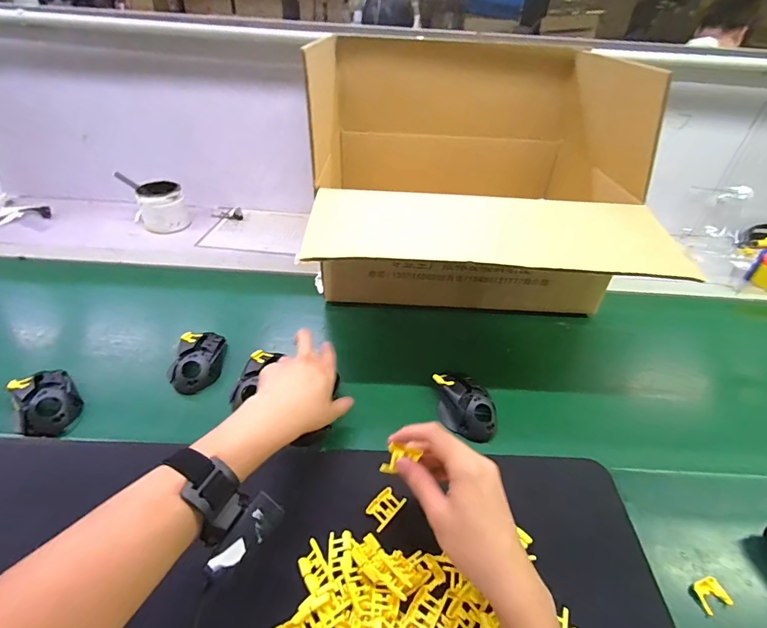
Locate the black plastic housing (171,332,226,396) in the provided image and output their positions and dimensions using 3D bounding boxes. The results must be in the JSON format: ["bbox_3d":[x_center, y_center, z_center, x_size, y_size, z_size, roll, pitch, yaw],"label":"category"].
[{"bbox_3d":[-0.280,0.070,0.609,0.073,0.044,0.106,-2,38,-7],"label":"black plastic housing"}]

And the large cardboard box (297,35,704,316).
[{"bbox_3d":[0.147,-0.246,0.735,0.552,0.360,0.562,6,38,3],"label":"large cardboard box"}]

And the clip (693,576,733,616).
[{"bbox_3d":[0.321,0.276,0.393,0.026,0.013,0.025,-10,40,-17],"label":"clip"}]

